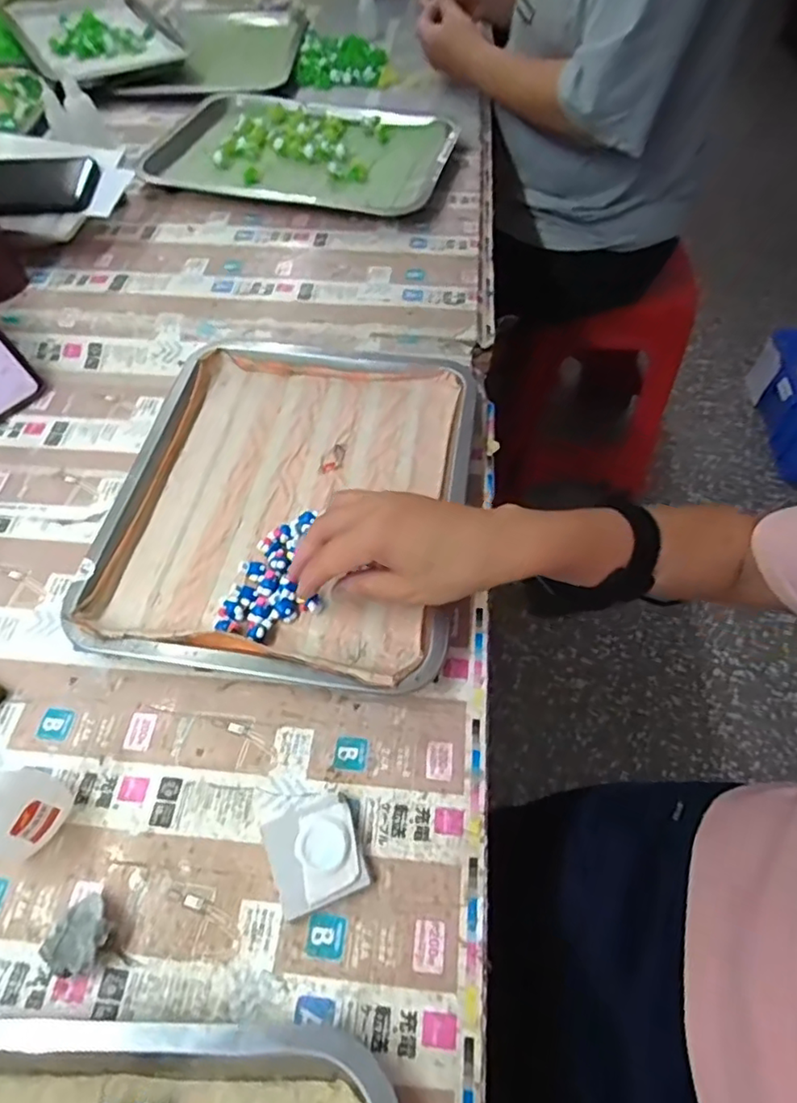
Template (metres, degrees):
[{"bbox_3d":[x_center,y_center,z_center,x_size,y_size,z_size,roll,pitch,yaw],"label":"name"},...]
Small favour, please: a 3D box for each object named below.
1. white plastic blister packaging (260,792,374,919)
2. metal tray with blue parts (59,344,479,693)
[{"bbox_3d":[-0.047,0.166,0.329,0.048,0.015,0.054,-18,60,-12],"label":"white plastic blister packaging"},{"bbox_3d":[-0.082,-0.051,0.465,0.270,0.026,0.313,7,58,4],"label":"metal tray with blue parts"}]

